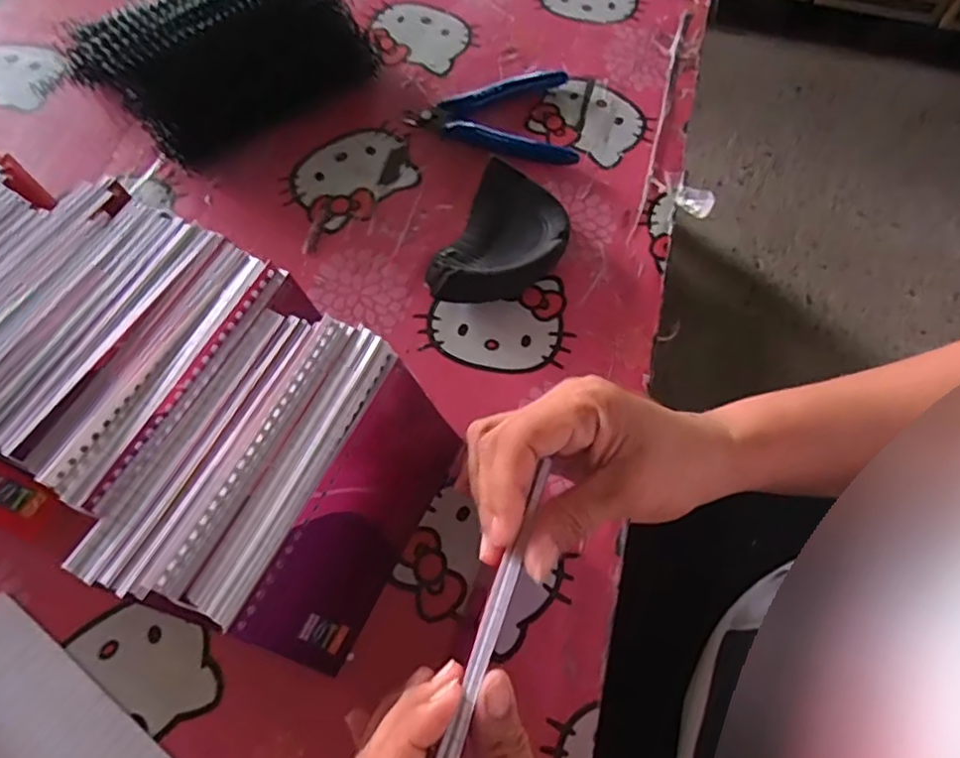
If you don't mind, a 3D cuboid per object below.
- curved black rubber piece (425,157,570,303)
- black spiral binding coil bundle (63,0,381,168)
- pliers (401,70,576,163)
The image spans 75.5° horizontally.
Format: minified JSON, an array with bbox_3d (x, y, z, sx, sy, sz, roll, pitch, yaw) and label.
[{"bbox_3d":[0.012,-0.082,0.384,0.063,0.025,0.098,29,67,11],"label":"curved black rubber piece"},{"bbox_3d":[-0.166,-0.217,0.416,0.176,0.071,0.075,-31,69,-15],"label":"black spiral binding coil bundle"},{"bbox_3d":[0.008,-0.184,0.439,0.114,0.010,0.083,-5,65,-4],"label":"pliers"}]

